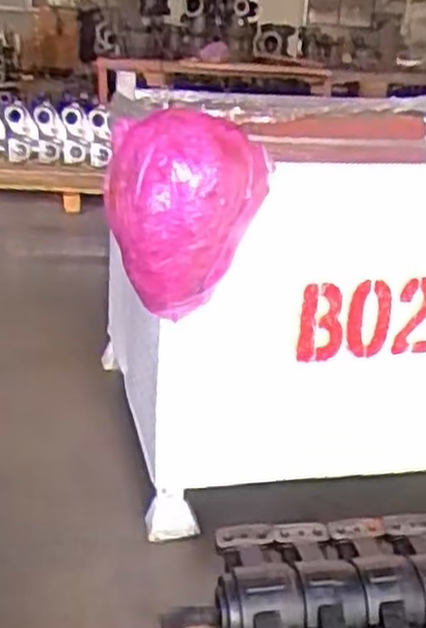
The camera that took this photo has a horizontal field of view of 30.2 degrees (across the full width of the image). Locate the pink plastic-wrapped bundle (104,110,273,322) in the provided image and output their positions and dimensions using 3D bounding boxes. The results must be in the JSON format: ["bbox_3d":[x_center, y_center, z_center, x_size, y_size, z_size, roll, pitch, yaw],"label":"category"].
[{"bbox_3d":[-0.035,-0.128,1.117,0.225,0.271,0.193,3,19,0],"label":"pink plastic-wrapped bundle"}]

